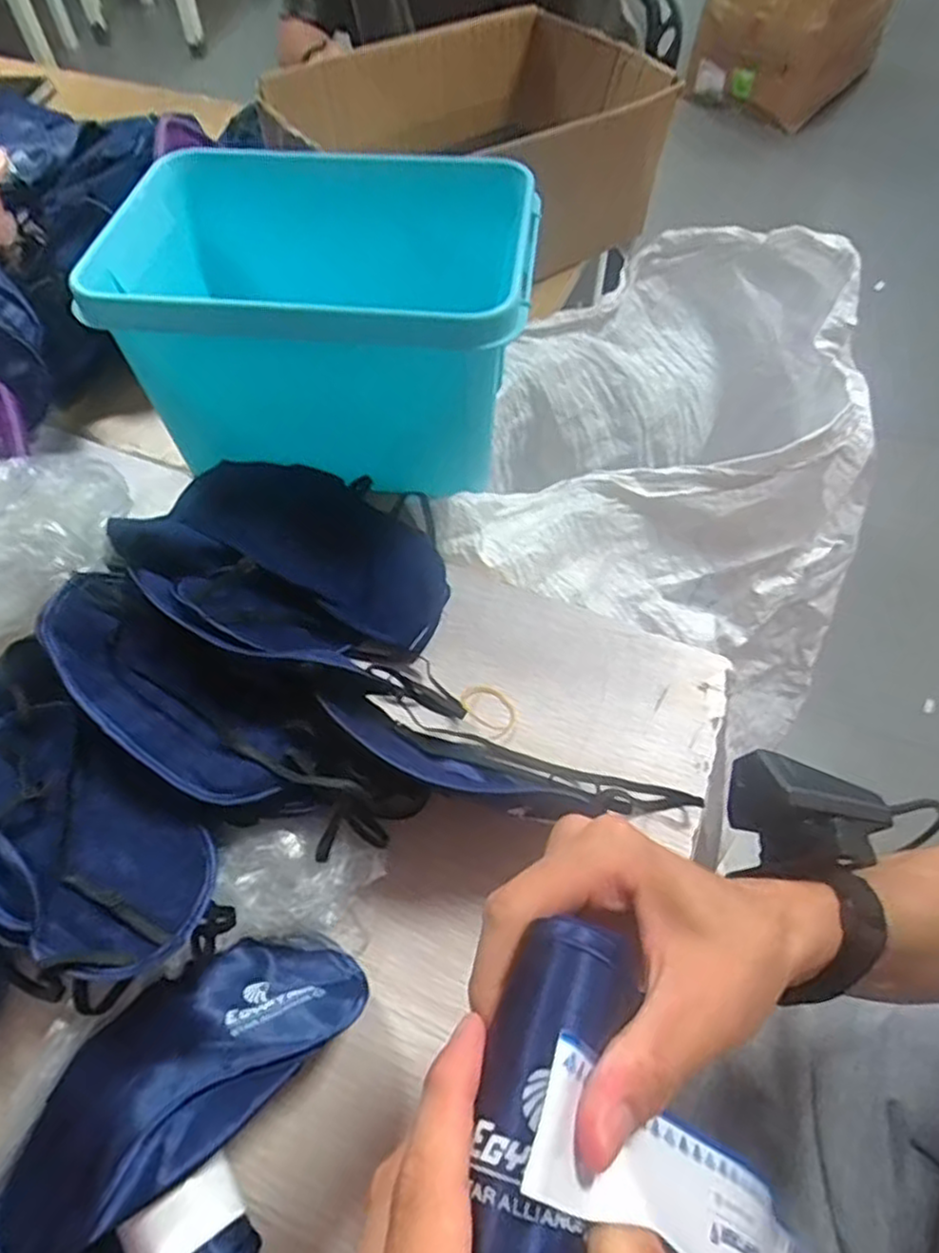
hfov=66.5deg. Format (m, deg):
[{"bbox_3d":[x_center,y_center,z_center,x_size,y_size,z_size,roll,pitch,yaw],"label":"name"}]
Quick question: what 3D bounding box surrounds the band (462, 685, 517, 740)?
[{"bbox_3d":[0.014,0.051,0.449,0.028,0.005,0.038,-35,64,-22],"label":"band"}]

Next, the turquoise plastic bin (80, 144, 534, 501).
[{"bbox_3d":[-0.098,-0.219,0.515,0.269,0.145,0.188,10,57,6],"label":"turquoise plastic bin"}]

